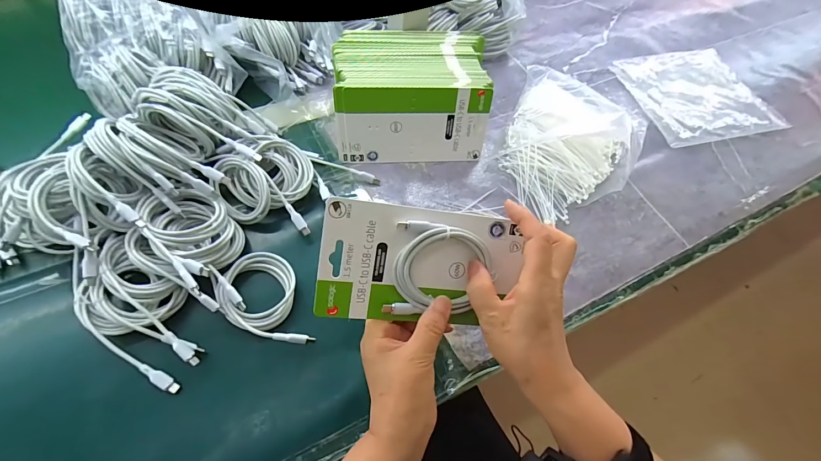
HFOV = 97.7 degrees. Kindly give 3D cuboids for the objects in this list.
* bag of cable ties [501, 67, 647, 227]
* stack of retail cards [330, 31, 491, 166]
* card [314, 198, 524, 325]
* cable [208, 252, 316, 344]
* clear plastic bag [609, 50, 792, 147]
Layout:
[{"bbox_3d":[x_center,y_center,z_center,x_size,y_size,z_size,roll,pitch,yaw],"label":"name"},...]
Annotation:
[{"bbox_3d":[0.221,-0.121,0.495,0.181,0.043,0.230,27,62,11],"label":"bag of cable ties"},{"bbox_3d":[-0.001,-0.174,0.475,0.187,0.101,0.132,-3,61,-6],"label":"stack of retail cards"},{"bbox_3d":[0.012,0.031,0.305,0.172,0.016,0.099,6,101,-13],"label":"card"},{"bbox_3d":[-0.149,0.072,0.366,0.075,0.028,0.117,-32,68,-20],"label":"cable"},{"bbox_3d":[0.473,-0.227,0.593,0.234,0.013,0.192,-12,62,-11],"label":"clear plastic bag"}]

